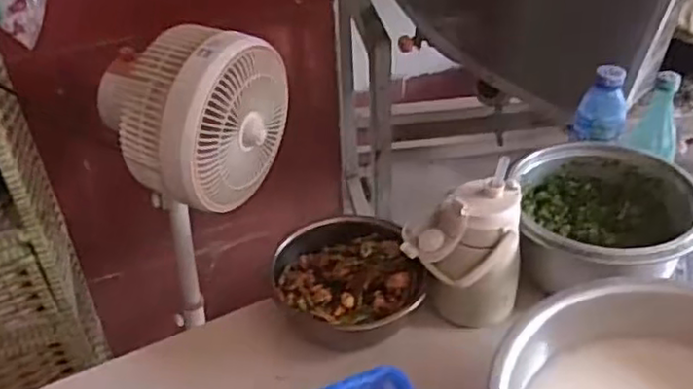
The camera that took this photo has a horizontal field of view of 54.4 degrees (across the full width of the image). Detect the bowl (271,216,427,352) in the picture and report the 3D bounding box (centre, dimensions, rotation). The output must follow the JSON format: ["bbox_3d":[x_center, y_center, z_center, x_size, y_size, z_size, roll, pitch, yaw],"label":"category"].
[{"bbox_3d":[0.005,0.106,0.869,0.194,0.081,0.188,15,40,21],"label":"bowl"}]

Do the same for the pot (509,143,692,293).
[{"bbox_3d":[0.345,0.039,0.901,0.228,0.121,0.238,-1,37,1],"label":"pot"}]

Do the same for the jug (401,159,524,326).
[{"bbox_3d":[0.148,0.071,0.827,0.135,0.178,0.118,12,39,18],"label":"jug"}]

